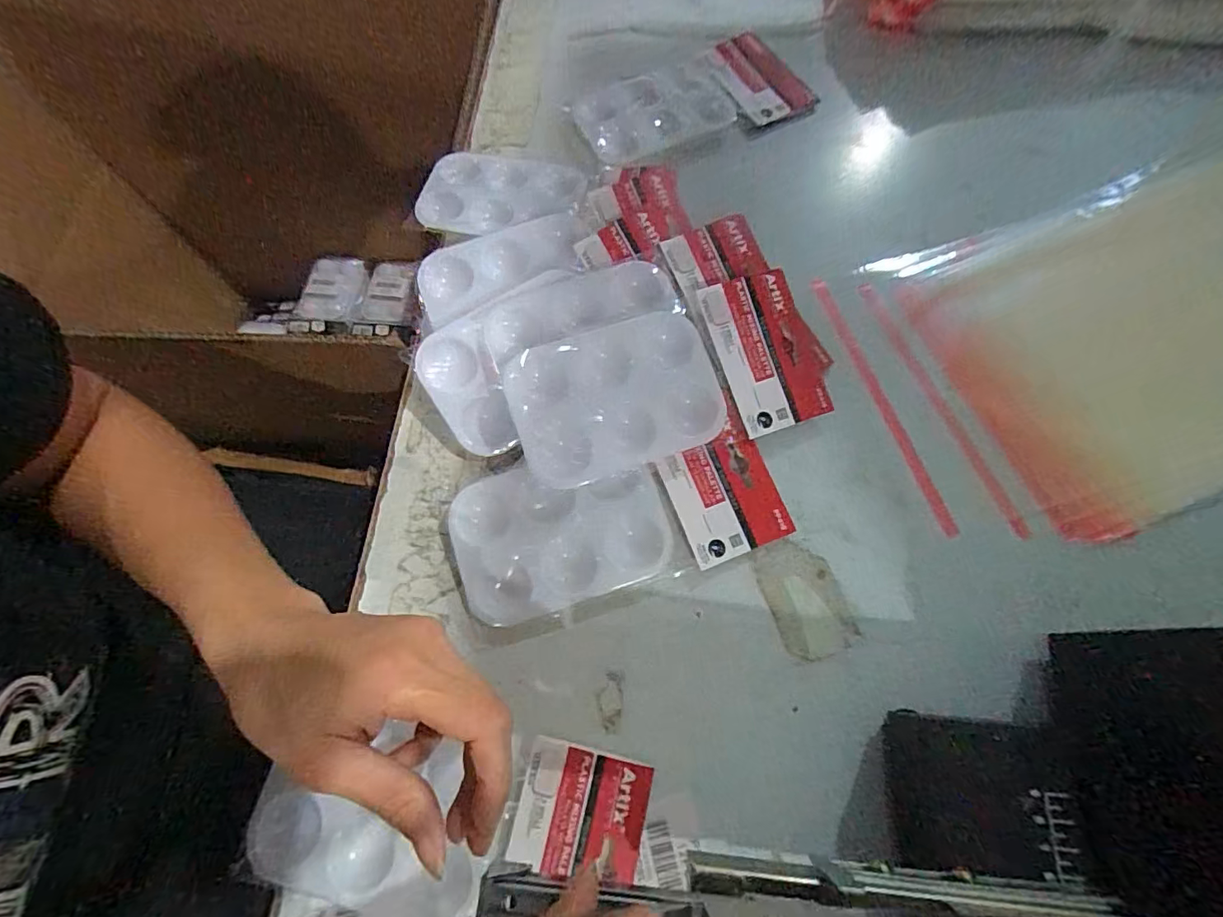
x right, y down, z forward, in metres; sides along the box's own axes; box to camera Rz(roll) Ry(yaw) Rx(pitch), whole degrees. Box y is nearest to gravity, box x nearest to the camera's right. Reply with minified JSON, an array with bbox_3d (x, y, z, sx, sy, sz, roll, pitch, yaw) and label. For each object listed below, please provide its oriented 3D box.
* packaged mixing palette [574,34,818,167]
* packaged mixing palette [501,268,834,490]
[{"bbox_3d":[0.066,-0.306,0.440,0.185,0.028,0.102,-19,70,-5],"label":"packaged mixing palette"},{"bbox_3d":[0.037,-0.047,0.320,0.195,0.011,0.095,-20,87,-12],"label":"packaged mixing palette"}]

